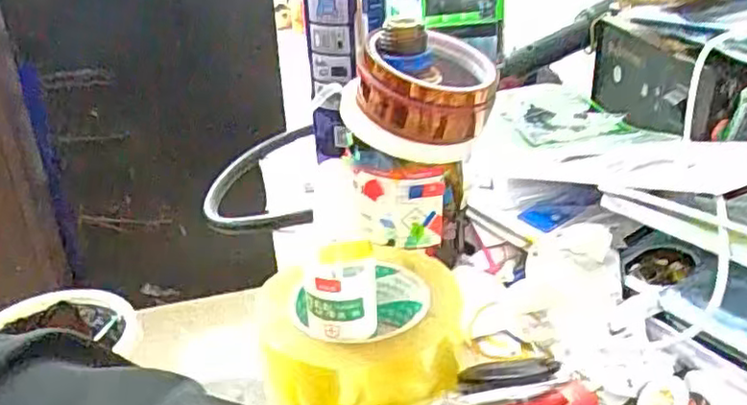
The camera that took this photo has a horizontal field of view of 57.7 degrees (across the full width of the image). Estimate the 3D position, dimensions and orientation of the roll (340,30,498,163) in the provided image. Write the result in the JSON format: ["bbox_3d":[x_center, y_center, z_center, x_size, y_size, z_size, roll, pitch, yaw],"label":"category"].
[{"bbox_3d":[0.030,-0.075,0.448,0.100,0.065,0.087,-3,28,-2],"label":"roll"}]

